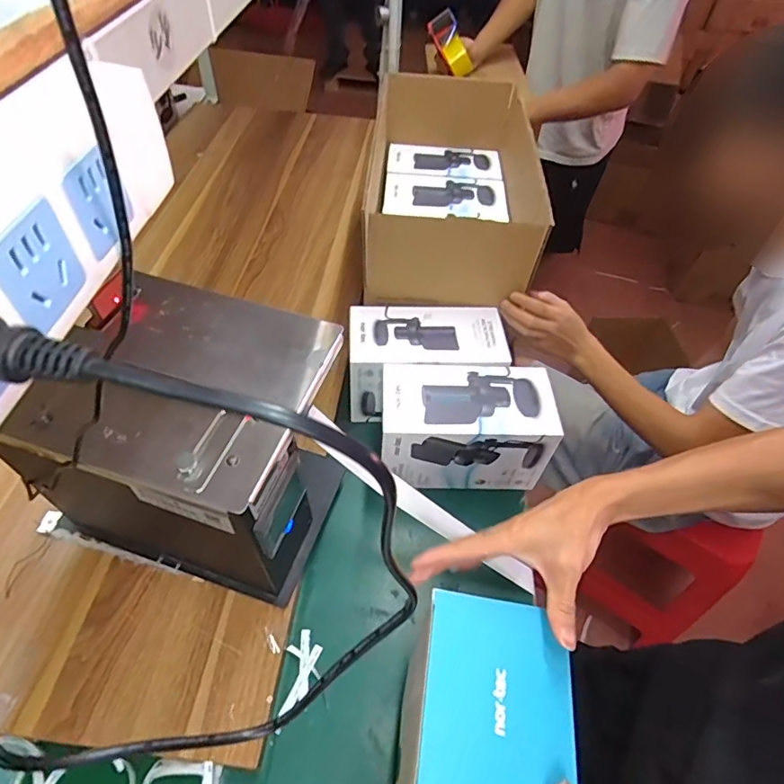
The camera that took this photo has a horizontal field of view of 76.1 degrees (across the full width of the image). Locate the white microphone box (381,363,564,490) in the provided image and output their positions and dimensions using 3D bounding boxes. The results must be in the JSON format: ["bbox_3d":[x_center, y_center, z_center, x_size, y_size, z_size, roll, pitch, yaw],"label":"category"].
[{"bbox_3d":[0.101,0.051,0.724,0.225,0.140,0.117,2,51,-3],"label":"white microphone box"}]

